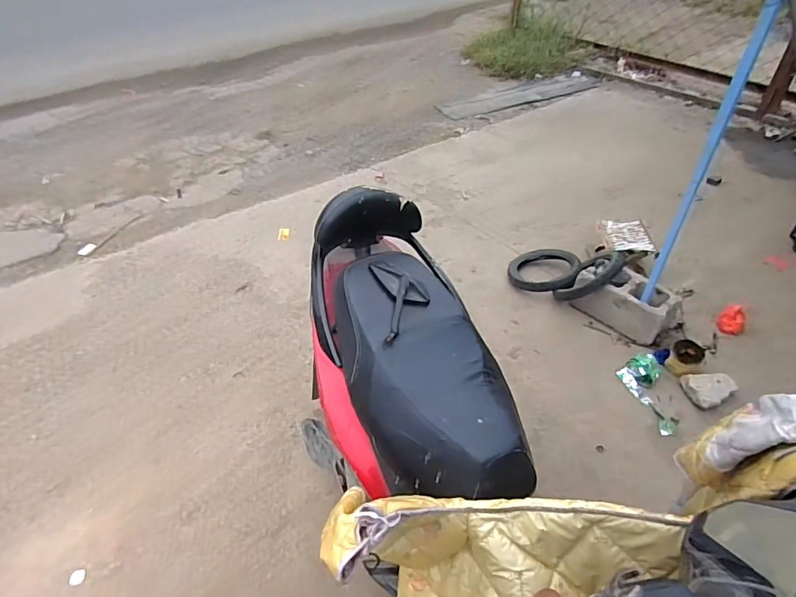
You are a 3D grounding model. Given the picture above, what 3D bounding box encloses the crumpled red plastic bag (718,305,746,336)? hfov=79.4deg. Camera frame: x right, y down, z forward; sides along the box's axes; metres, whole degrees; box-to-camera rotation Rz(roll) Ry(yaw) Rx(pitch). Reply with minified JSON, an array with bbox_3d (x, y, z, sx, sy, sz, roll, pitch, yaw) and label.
[{"bbox_3d":[1.078,0.068,1.546,0.068,0.081,0.082,-31,50,-29],"label":"crumpled red plastic bag"}]

